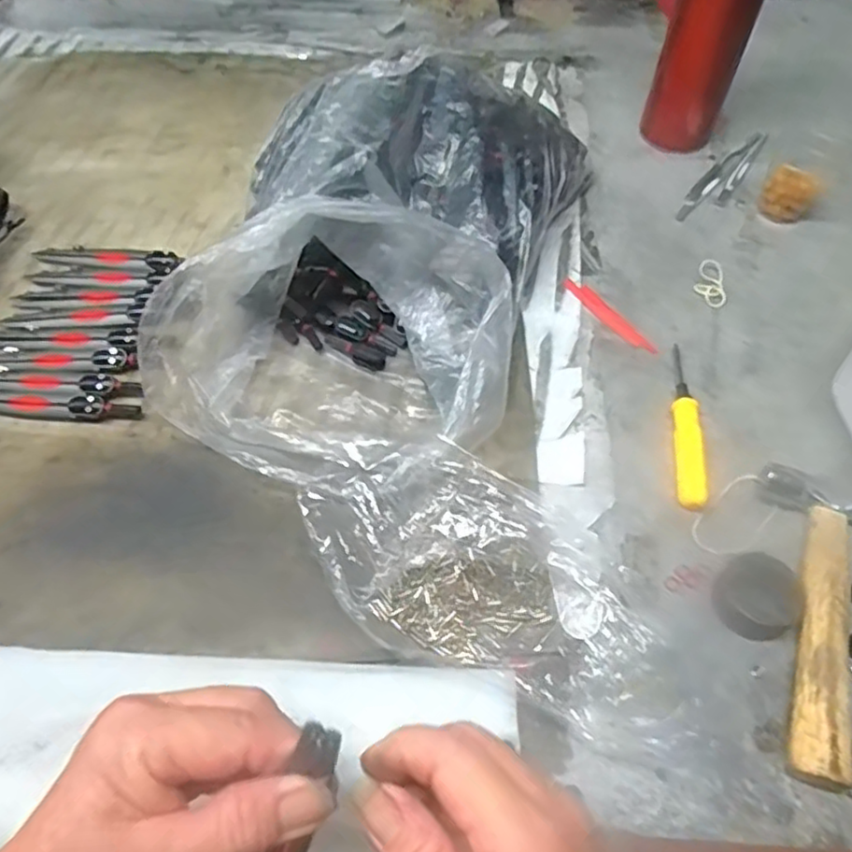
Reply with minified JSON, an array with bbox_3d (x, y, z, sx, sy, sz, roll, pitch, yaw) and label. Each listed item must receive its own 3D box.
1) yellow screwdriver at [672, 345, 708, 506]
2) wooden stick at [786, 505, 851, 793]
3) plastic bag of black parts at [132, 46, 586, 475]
[{"bbox_3d":[0.156,-0.003,0.408,0.017,0.010,0.116,6,57,5],"label":"yellow screwdriver"},{"bbox_3d":[0.192,0.100,0.329,0.024,0.019,0.136,14,58,10],"label":"wooden stick"},{"bbox_3d":[-0.034,-0.111,0.425,0.210,0.099,0.300,16,58,11],"label":"plastic bag of black parts"}]

